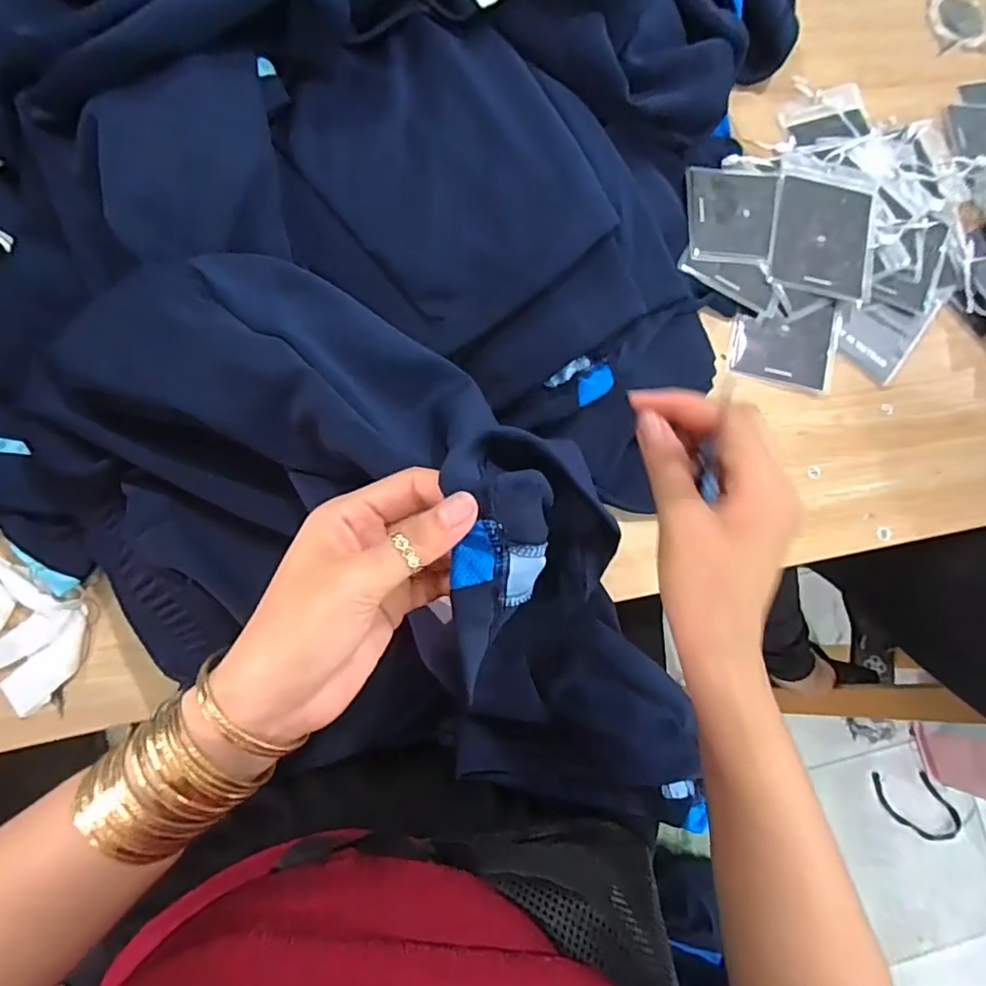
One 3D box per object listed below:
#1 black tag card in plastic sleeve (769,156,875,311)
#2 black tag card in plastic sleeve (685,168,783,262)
[{"bbox_3d":[0.289,-0.230,0.493,0.089,0.008,0.122,9,80,-4],"label":"black tag card in plastic sleeve"},{"bbox_3d":[0.208,-0.241,0.491,0.079,0.004,0.082,4,85,0],"label":"black tag card in plastic sleeve"}]

